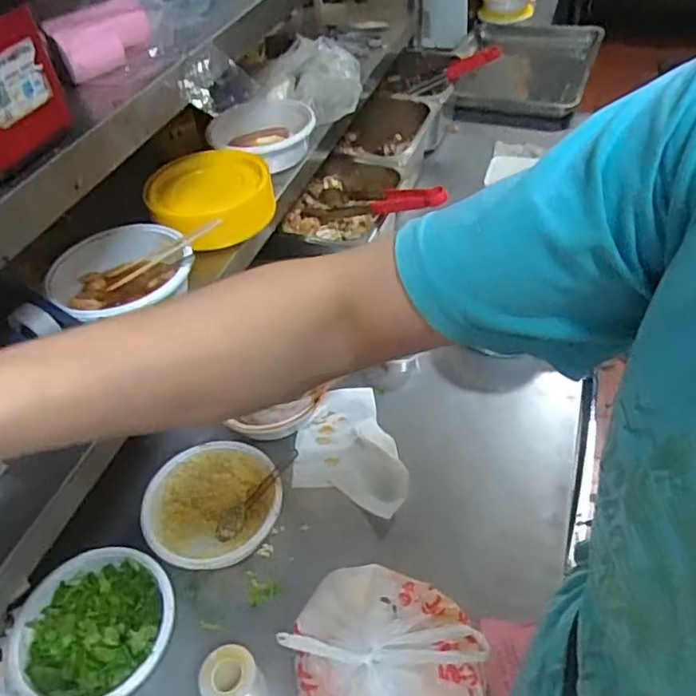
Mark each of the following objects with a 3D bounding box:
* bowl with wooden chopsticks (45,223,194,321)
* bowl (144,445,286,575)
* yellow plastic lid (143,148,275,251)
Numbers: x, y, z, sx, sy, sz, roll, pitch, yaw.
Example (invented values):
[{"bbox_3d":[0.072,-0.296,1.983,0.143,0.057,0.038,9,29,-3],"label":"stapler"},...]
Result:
[{"bbox_3d":[-0.262,-0.085,0.714,0.167,0.060,0.164,-26,49,-18],"label":"bowl with wooden chopsticks"},{"bbox_3d":[-0.165,0.202,0.756,0.162,0.064,0.160,-3,46,3],"label":"bowl"},{"bbox_3d":[-0.186,-0.205,0.820,0.160,0.055,0.155,-3,46,3],"label":"yellow plastic lid"}]

